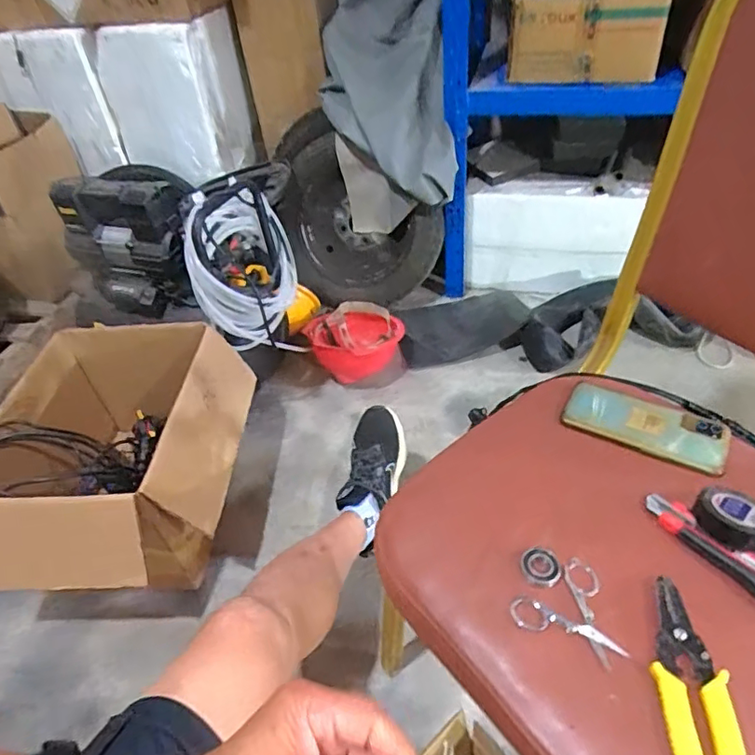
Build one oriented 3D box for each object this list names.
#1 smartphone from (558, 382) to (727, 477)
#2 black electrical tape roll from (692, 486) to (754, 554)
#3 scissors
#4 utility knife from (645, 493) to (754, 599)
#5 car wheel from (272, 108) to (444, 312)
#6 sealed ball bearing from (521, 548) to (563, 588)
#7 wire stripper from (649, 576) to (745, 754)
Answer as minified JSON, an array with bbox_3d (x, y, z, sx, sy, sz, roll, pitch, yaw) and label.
[{"bbox_3d":[0.289,0.050,0.606,0.162,0.005,0.075,17,48,24],"label":"smartphone"},{"bbox_3d":[0.325,0.128,0.503,0.054,0.021,0.063,-27,46,-20],"label":"black electrical tape roll"},{"bbox_3d":[0.166,0.197,0.458,0.084,0.009,0.079,-4,43,4],"label":"scissors"},{"bbox_3d":[0.303,0.148,0.489,0.040,0.012,0.141,-28,47,-21],"label":"utility knife"},{"bbox_3d":[-0.062,-0.402,1.488,0.469,0.430,0.230,11,47,18],"label":"car wheel"},{"bbox_3d":[0.145,0.167,0.491,0.033,0.007,0.033,-6,43,2],"label":"sealed ball bearing"},{"bbox_3d":[0.233,0.229,0.418,0.048,0.008,0.158,-1,43,7],"label":"wire stripper"}]

